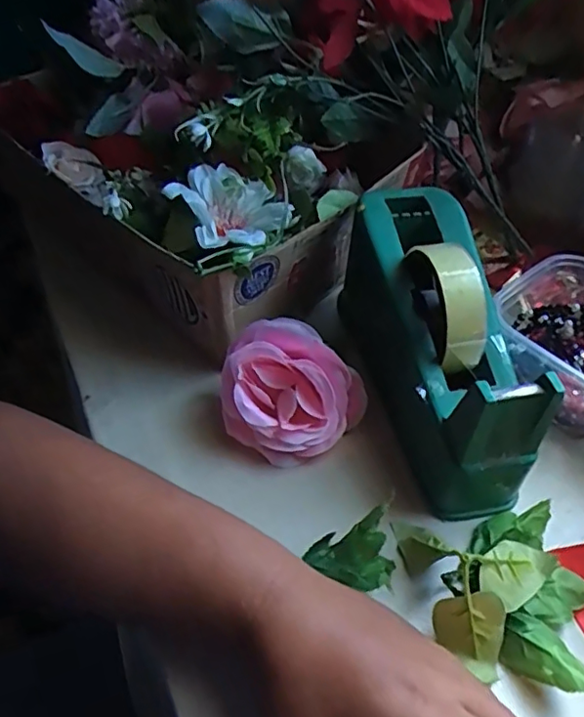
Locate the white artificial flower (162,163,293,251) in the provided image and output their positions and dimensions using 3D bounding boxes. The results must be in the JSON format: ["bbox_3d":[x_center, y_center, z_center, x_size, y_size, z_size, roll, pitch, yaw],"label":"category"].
[{"bbox_3d":[-0.044,-0.109,0.413,0.080,0.032,0.078,1,47,-1],"label":"white artificial flower"}]

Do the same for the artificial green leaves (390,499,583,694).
[{"bbox_3d":[0.113,0.119,0.297,0.090,0.040,0.094,-4,47,-6],"label":"artificial green leaves"}]

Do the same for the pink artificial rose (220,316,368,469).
[{"bbox_3d":[-0.005,0.022,0.371,0.092,0.057,0.067,25,51,21],"label":"pink artificial rose"}]

